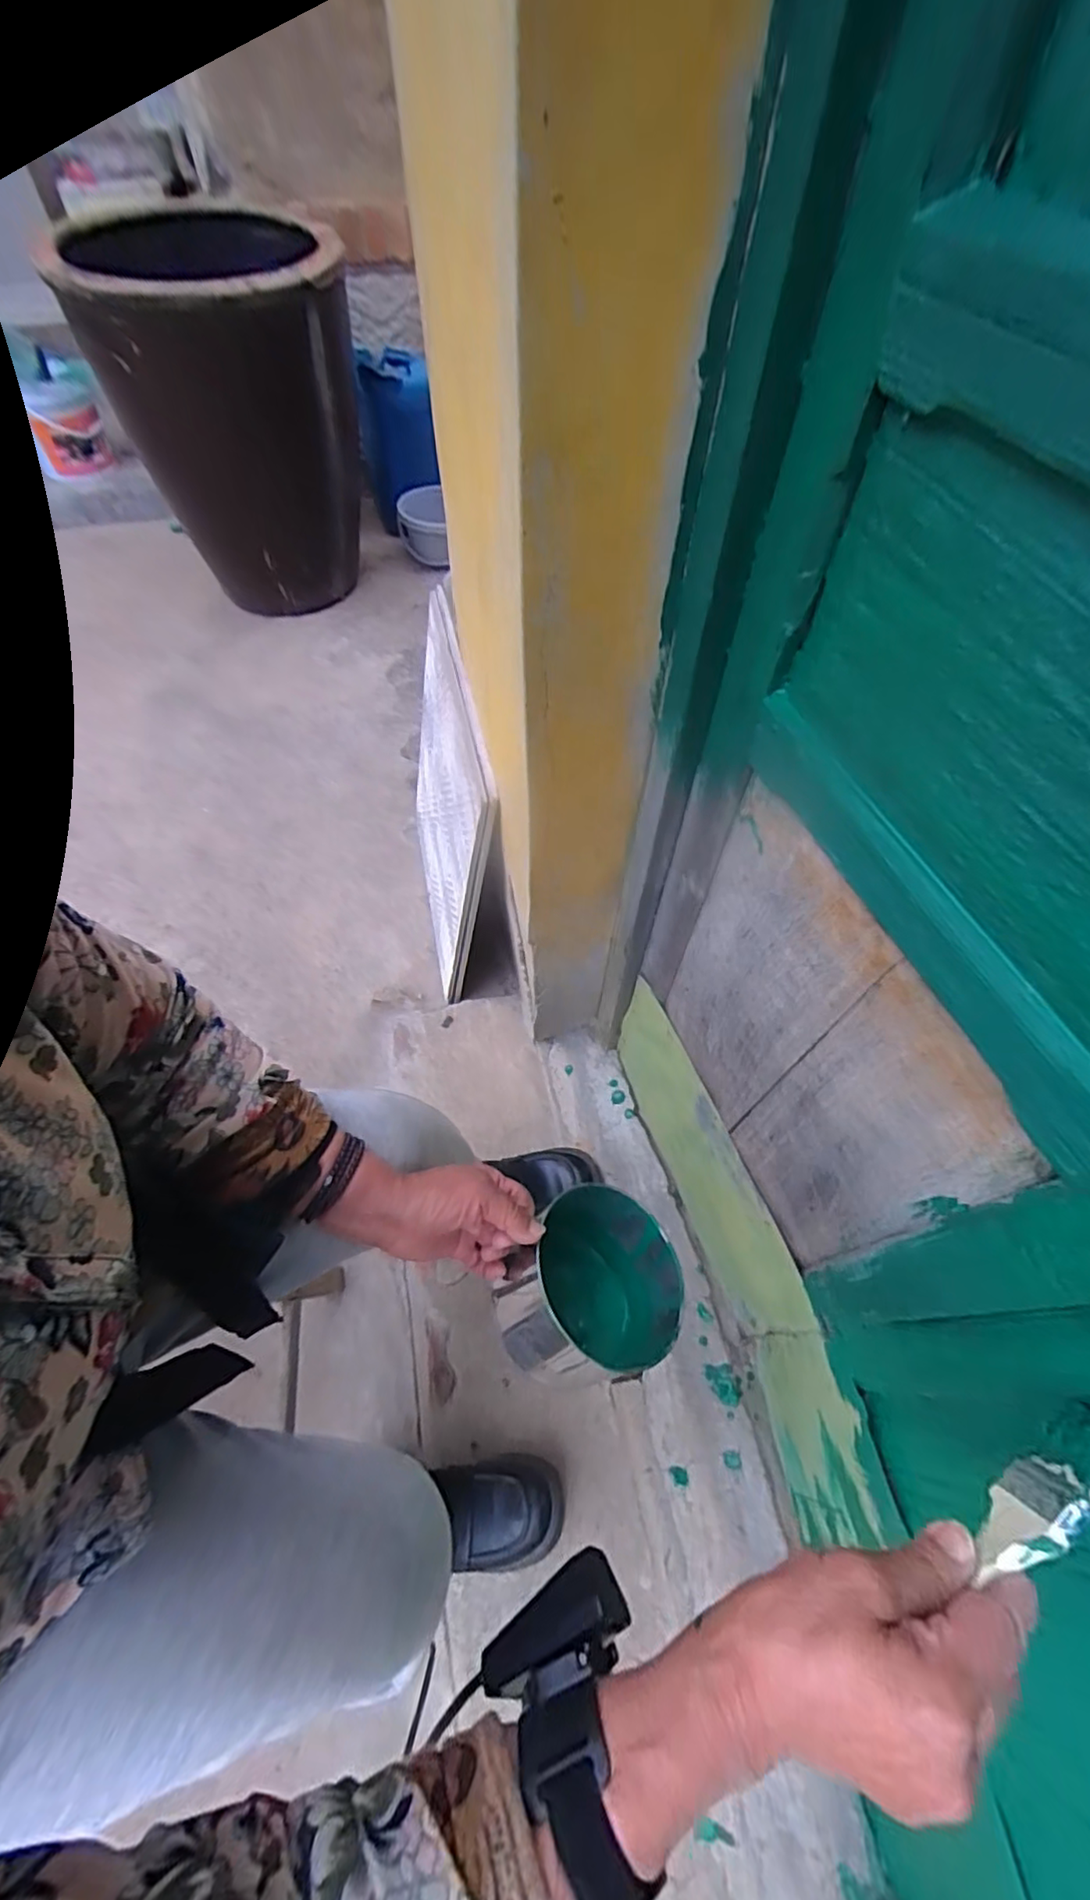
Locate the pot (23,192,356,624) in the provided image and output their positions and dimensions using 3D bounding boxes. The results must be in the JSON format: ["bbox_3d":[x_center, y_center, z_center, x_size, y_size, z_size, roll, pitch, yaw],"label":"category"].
[{"bbox_3d":[-0.613,-1.090,1.329,0.530,0.718,0.468,-24,60,-15],"label":"pot"}]

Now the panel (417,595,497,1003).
[{"bbox_3d":[-0.165,-0.227,1.020,0.027,0.497,0.503,-5,63,-19],"label":"panel"}]

